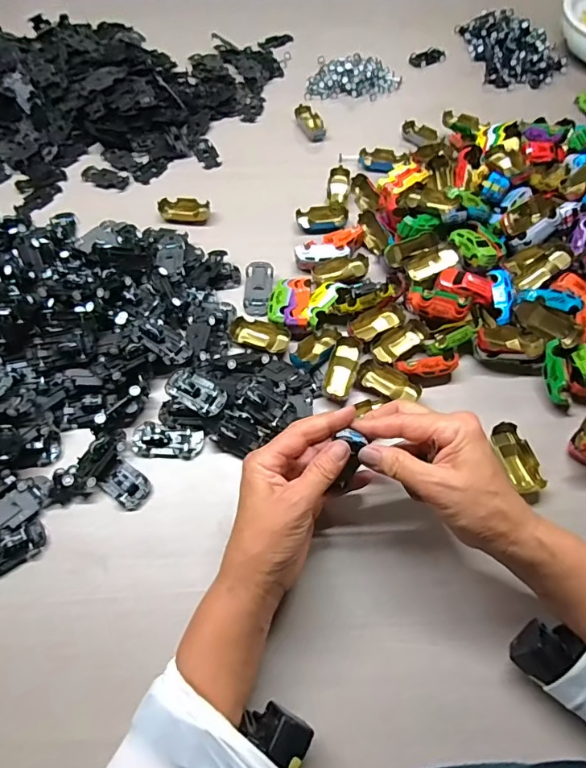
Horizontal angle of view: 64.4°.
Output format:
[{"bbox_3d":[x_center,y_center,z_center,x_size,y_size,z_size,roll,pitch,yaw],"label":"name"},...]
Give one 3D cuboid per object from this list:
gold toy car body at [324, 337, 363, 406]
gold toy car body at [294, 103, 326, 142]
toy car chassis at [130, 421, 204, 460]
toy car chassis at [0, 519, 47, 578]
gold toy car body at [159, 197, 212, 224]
[{"bbox_3d":[0.049,-0.013,0.467,0.027,0.013,0.068,14,77,8],"label":"gold toy car body"},{"bbox_3d":[0.025,-0.381,0.678,0.034,0.017,0.063,-12,61,-7],"label":"gold toy car body"},{"bbox_3d":[-0.117,0.053,0.433,0.063,0.011,0.032,10,60,5],"label":"toy car chassis"},{"bbox_3d":[-0.239,0.139,0.384,0.064,0.015,0.031,-26,63,-15],"label":"toy car chassis"},{"bbox_3d":[-0.136,-0.218,0.585,0.061,0.017,0.030,-2,60,-2],"label":"gold toy car body"}]

